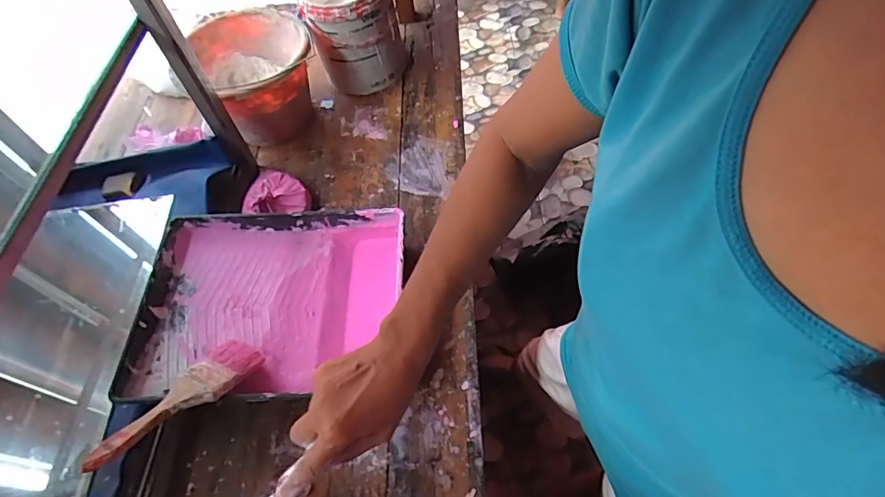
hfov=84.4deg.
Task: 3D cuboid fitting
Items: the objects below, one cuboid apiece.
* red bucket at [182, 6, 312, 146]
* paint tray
[{"bbox_3d":[-0.332,-0.318,0.920,0.179,0.161,0.219,-26,58,-14],"label":"red bucket"},{"bbox_3d":[-0.234,0.079,0.689,0.355,0.076,0.268,-4,56,1],"label":"paint tray"}]

